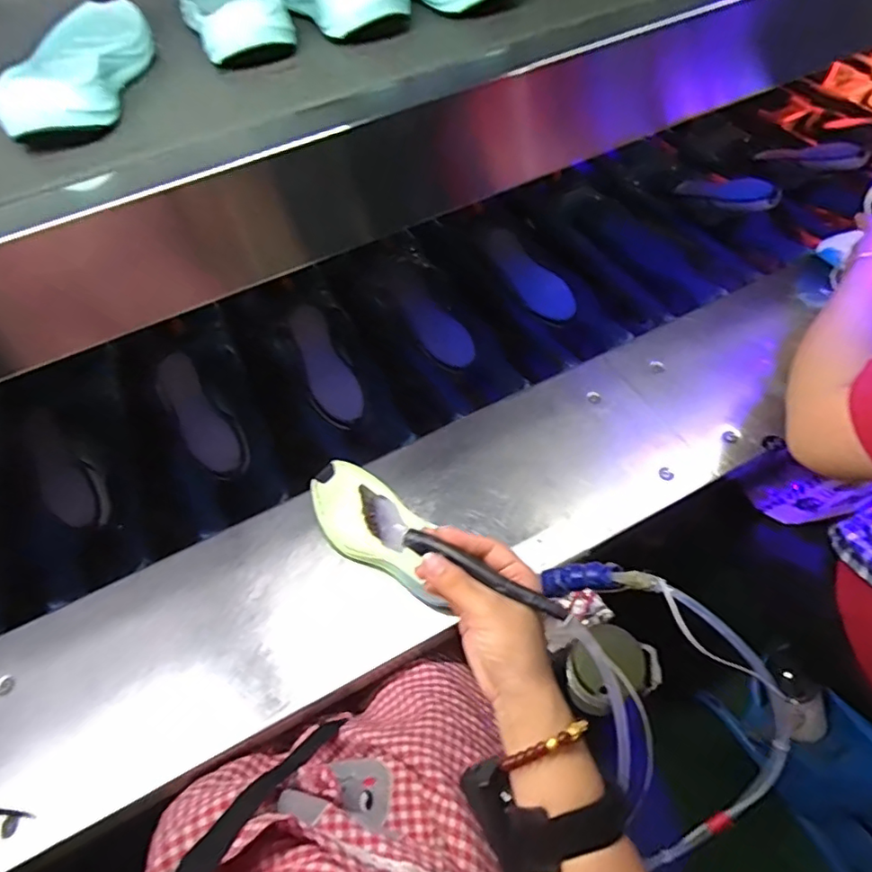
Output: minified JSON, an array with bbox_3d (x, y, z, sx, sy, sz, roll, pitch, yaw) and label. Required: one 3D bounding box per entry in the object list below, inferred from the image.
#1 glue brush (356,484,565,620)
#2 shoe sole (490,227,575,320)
[{"bbox_3d":[0.012,0.087,0.388,0.166,0.027,0.021,26,59,24],"label":"glue brush"},{"bbox_3d":[0.155,-0.259,0.911,0.180,0.011,0.079,40,71,-2],"label":"shoe sole"}]

